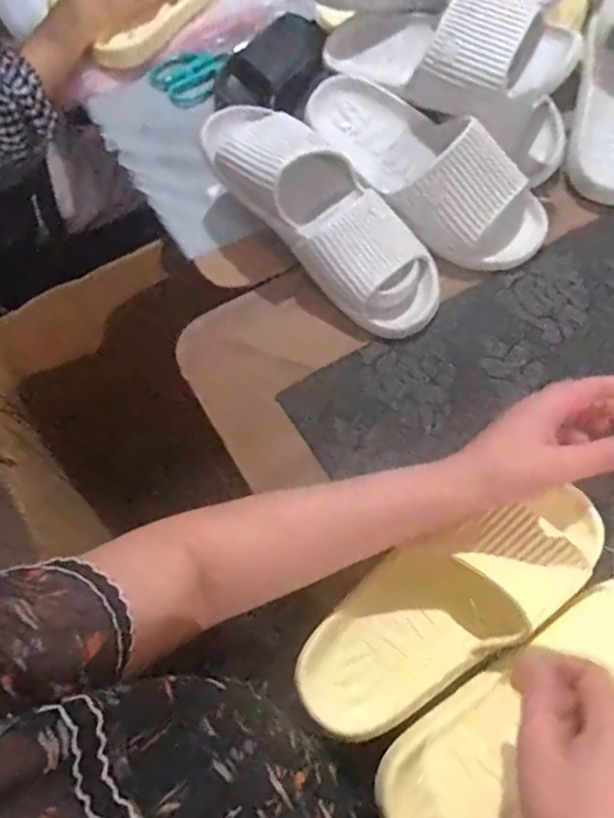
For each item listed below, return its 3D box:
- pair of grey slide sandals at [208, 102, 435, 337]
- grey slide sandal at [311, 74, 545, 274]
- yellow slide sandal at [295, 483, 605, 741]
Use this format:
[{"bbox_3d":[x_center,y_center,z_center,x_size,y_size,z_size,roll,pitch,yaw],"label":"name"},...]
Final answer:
[{"bbox_3d":[0.015,-0.187,0.568,0.278,0.073,0.108,46,72,-1],"label":"pair of grey slide sandals"},{"bbox_3d":[0.117,-0.237,0.591,0.272,0.064,0.110,38,97,1],"label":"grey slide sandal"},{"bbox_3d":[0.112,0.133,0.432,0.259,0.052,0.090,-30,67,-13],"label":"yellow slide sandal"}]

